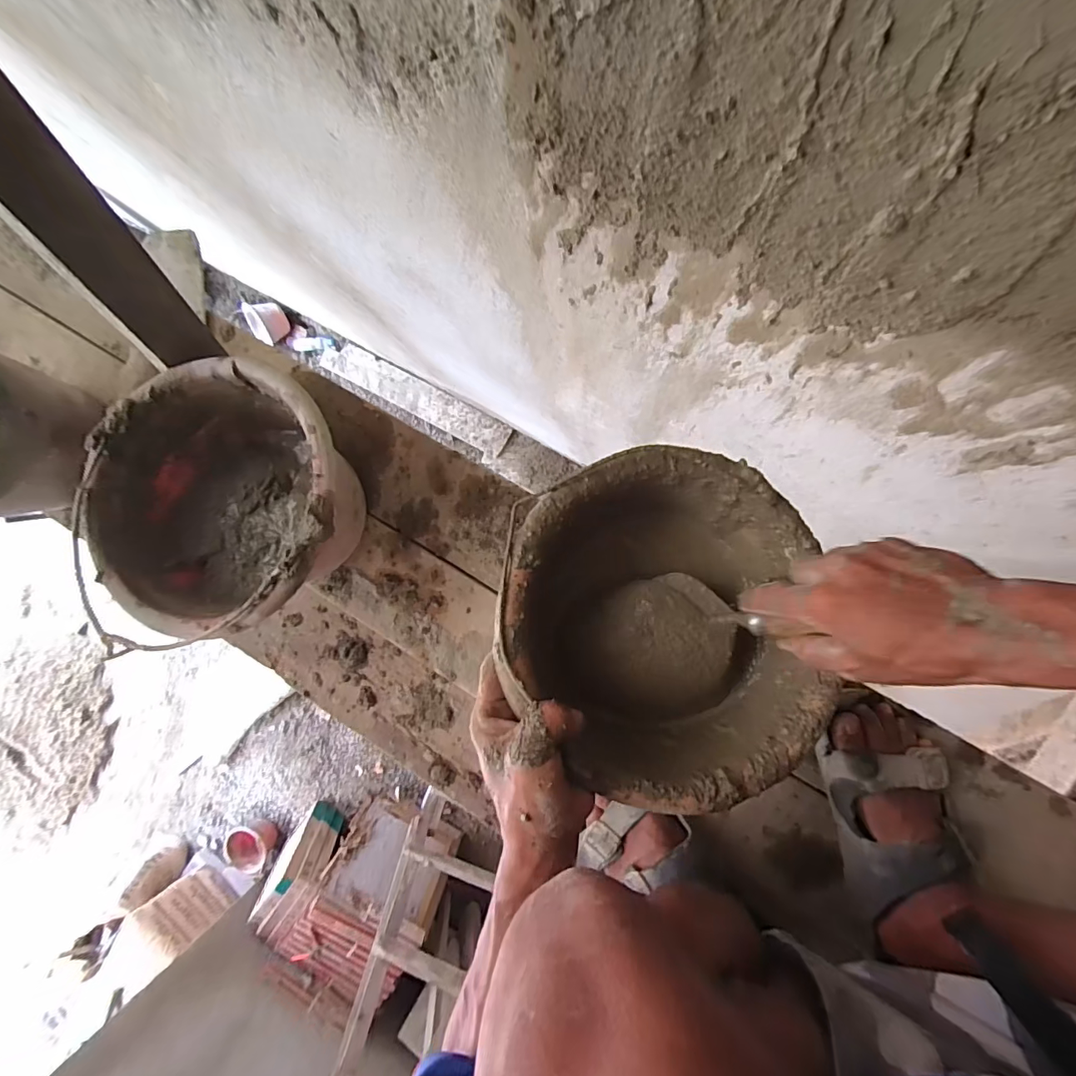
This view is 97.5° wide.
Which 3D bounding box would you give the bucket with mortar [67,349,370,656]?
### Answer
[{"bbox_3d":[-0.287,-0.034,0.494,0.238,0.168,0.235,0,88,9],"label":"bucket with mortar"}]

